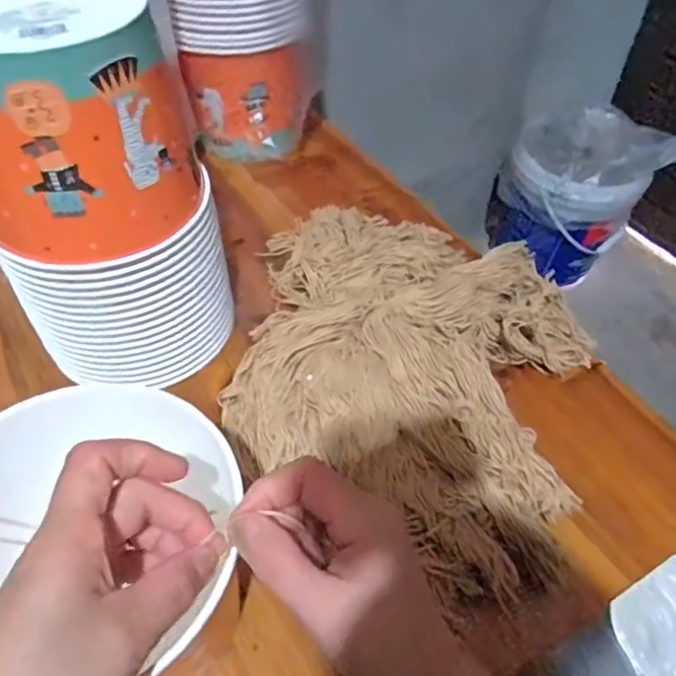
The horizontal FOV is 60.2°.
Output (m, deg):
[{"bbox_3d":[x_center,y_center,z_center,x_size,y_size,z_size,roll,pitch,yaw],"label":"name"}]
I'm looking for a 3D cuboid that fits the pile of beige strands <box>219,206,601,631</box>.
[{"bbox_3d":[0.045,0.003,0.488,0.327,0.064,0.334,20,52,15],"label":"pile of beige strands"}]

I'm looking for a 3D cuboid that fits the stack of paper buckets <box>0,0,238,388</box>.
[{"bbox_3d":[-0.171,-0.093,0.430,0.148,0.280,0.123,-24,54,-20],"label":"stack of paper buckets"}]

